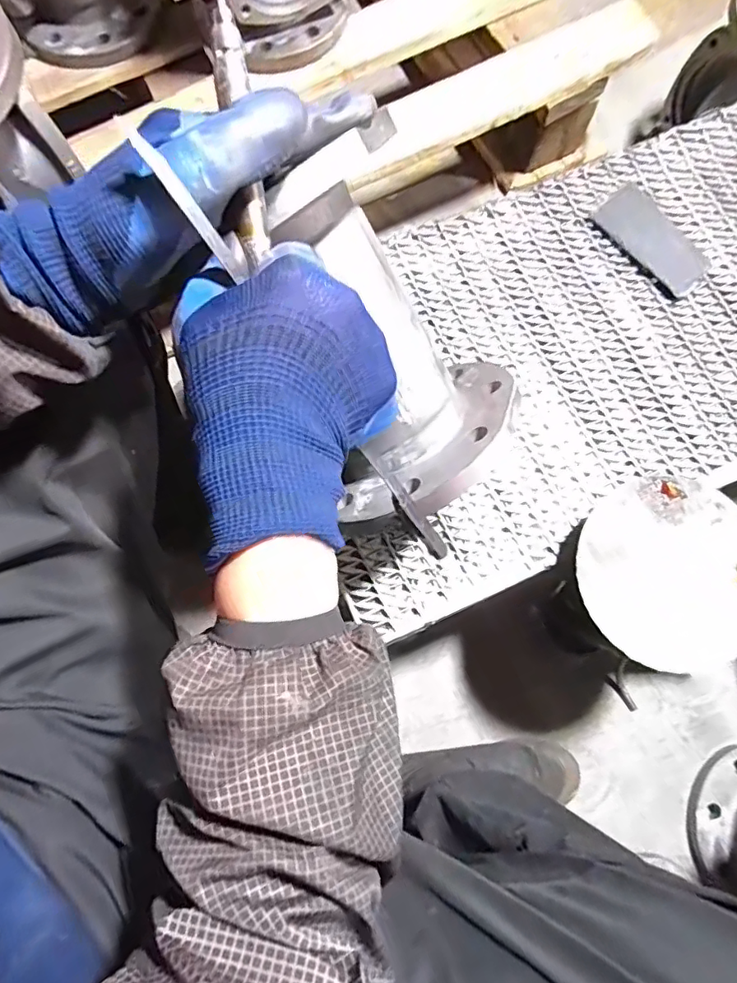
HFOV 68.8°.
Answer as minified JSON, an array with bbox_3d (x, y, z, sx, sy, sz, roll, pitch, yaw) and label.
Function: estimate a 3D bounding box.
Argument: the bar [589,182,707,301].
[{"bbox_3d":[0.314,-0.275,0.593,0.070,0.008,0.131,-39,81,-9],"label":"bar"}]

